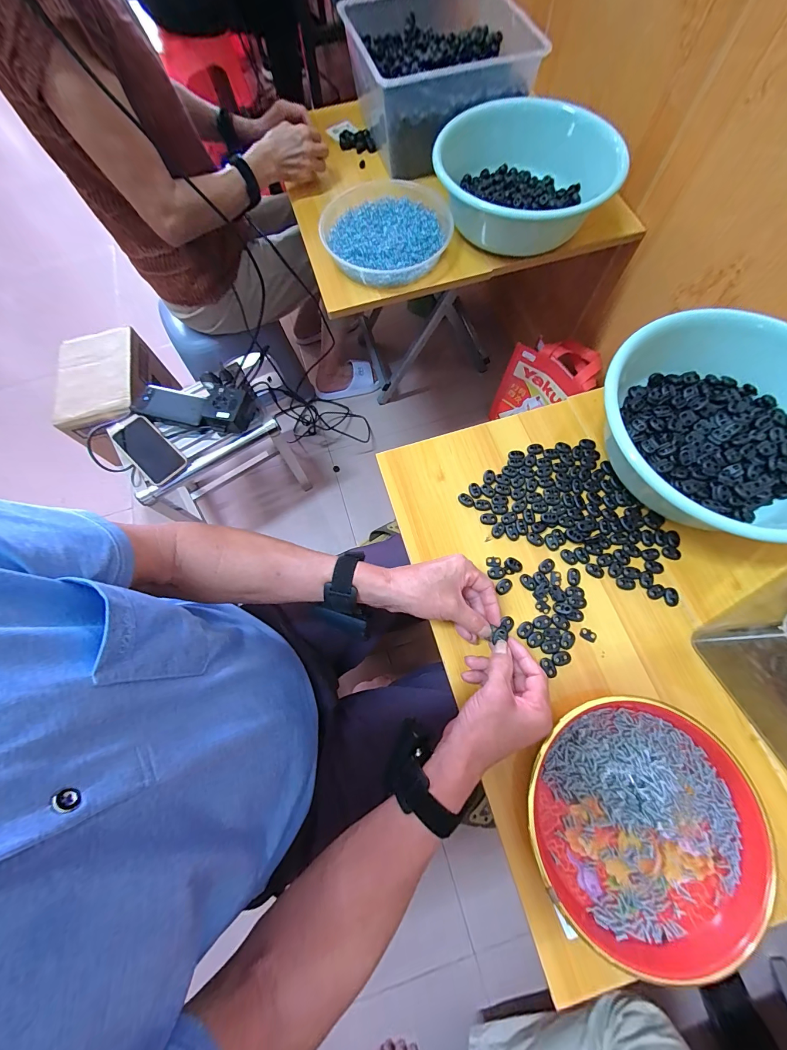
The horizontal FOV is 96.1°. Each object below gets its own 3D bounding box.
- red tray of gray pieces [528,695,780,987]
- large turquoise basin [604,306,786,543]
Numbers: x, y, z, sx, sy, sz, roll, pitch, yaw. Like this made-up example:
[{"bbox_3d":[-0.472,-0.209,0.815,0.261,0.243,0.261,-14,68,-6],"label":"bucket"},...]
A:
[{"bbox_3d":[0.247,0.295,0.355,0.219,0.032,0.208,-38,74,-10],"label":"red tray of gray pieces"},{"bbox_3d":[0.393,-0.116,0.414,0.228,0.111,0.281,-19,73,7],"label":"large turquoise basin"}]

